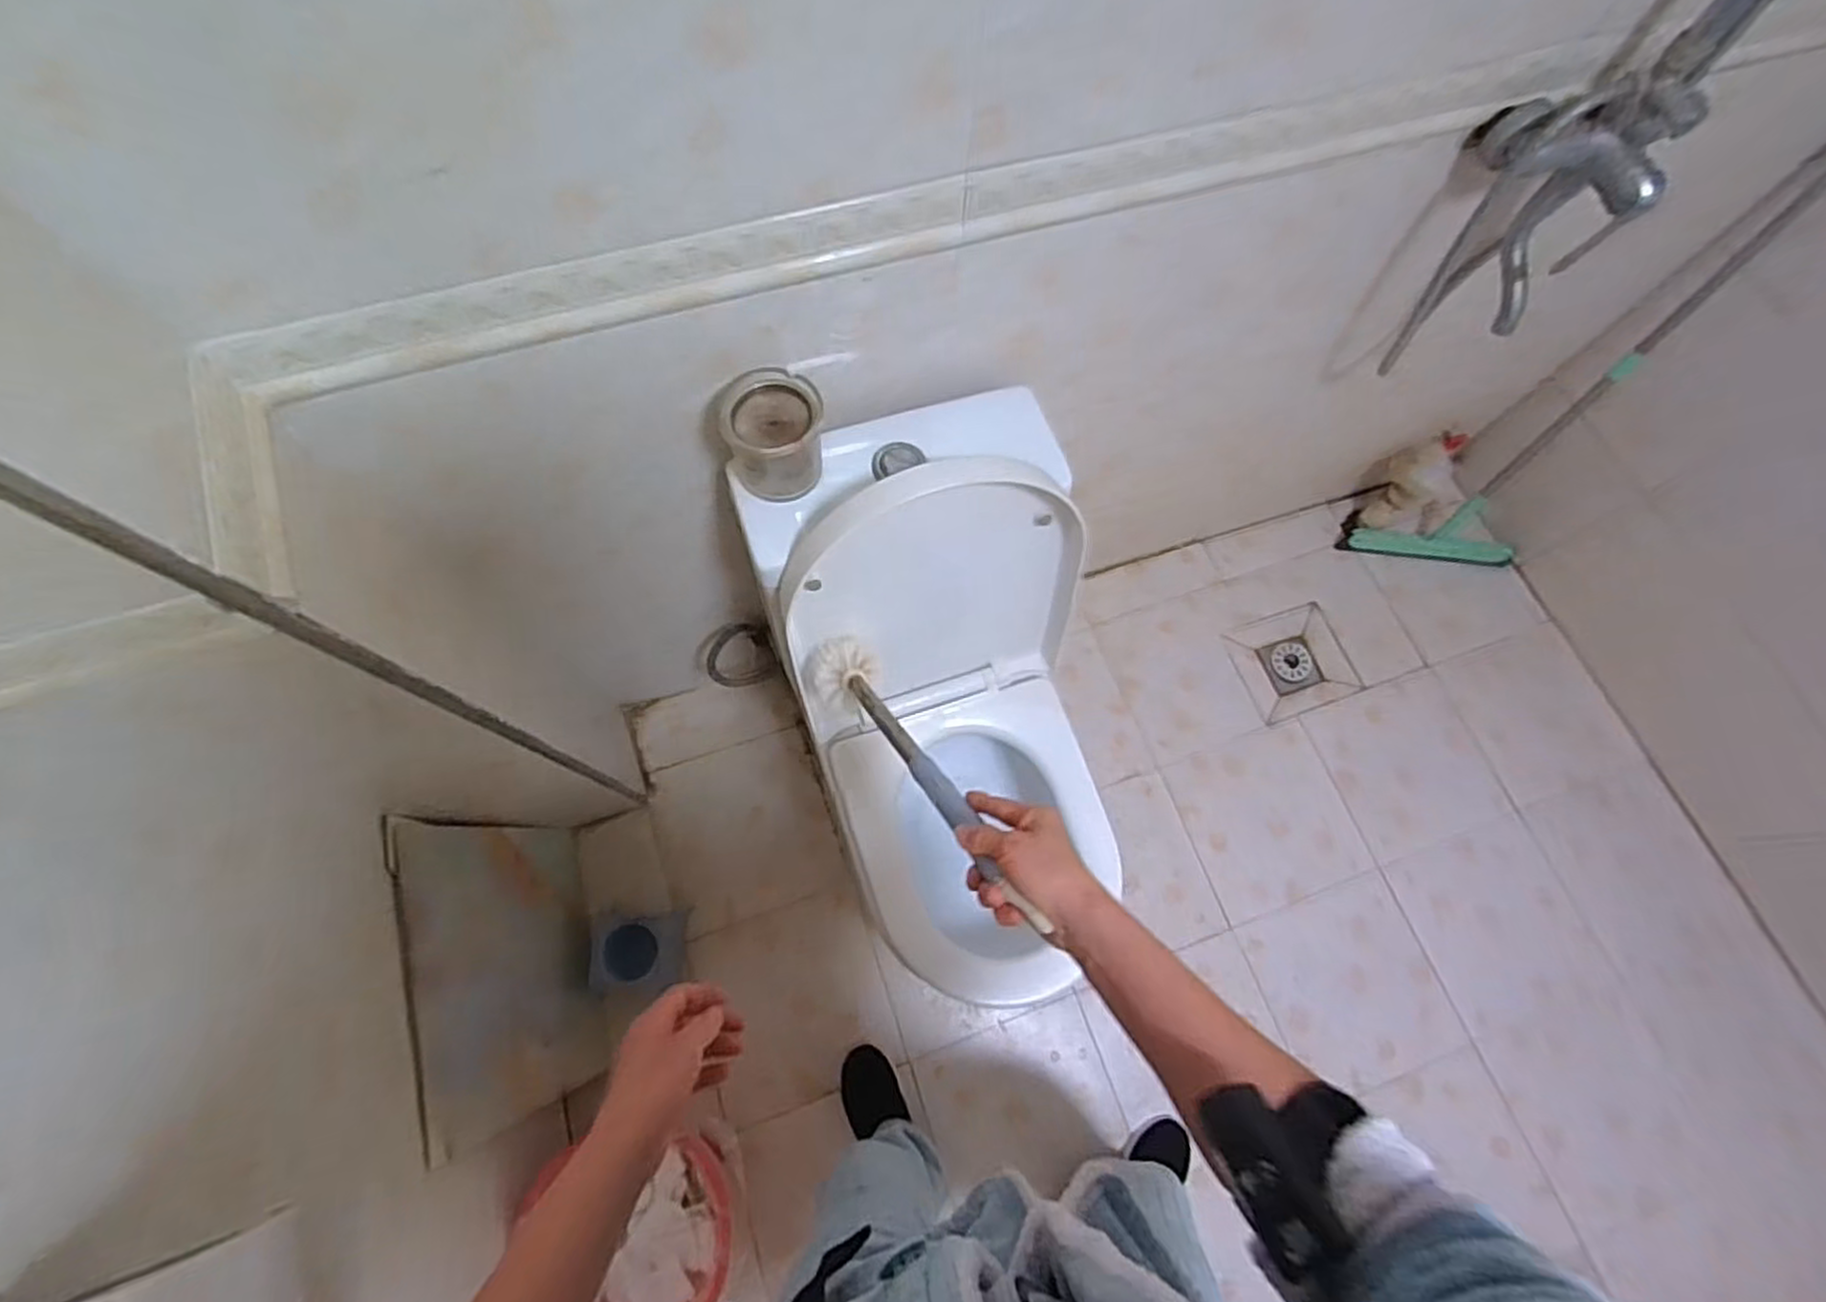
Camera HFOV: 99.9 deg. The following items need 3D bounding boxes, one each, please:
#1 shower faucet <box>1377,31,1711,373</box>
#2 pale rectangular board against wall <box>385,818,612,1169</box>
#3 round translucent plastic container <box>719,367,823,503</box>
[{"bbox_3d":[0.631,-0.440,0.830,0.160,0.327,0.121,40,74,11],"label":"shower faucet"},{"bbox_3d":[-0.560,0.440,1.095,0.015,0.401,0.385,-20,74,2],"label":"pale rectangular board against wall"},{"bbox_3d":[-0.131,-0.208,0.739,0.088,0.085,0.091,1,71,-2],"label":"round translucent plastic container"}]

